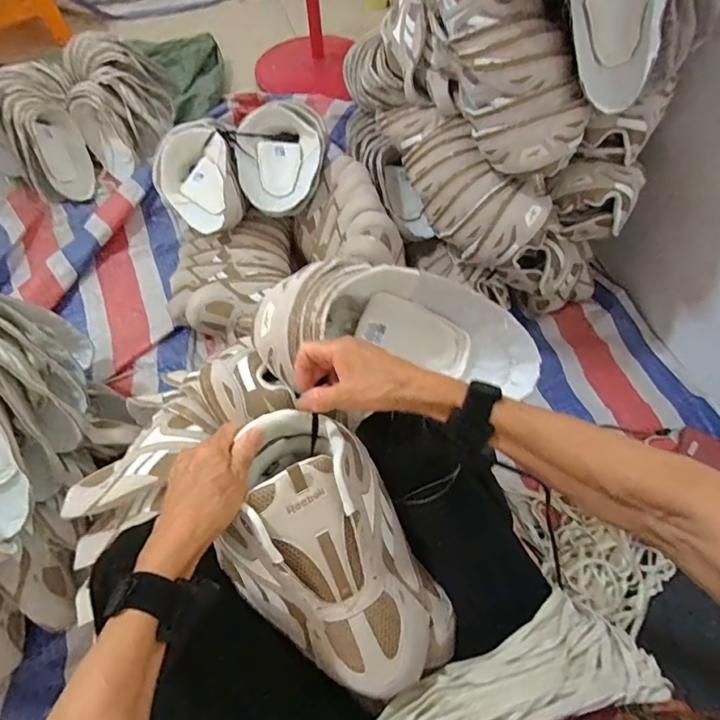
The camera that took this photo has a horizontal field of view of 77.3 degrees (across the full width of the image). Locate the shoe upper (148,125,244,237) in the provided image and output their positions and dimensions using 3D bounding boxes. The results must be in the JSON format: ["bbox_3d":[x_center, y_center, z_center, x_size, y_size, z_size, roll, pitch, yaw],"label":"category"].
[{"bbox_3d":[-0.318,-0.349,0.889,0.155,0.100,0.254,-22,63,-13],"label":"shoe upper"}]

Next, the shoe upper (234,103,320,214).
[{"bbox_3d":[-0.163,-0.407,0.909,0.168,0.078,0.230,-6,60,-4],"label":"shoe upper"}]

